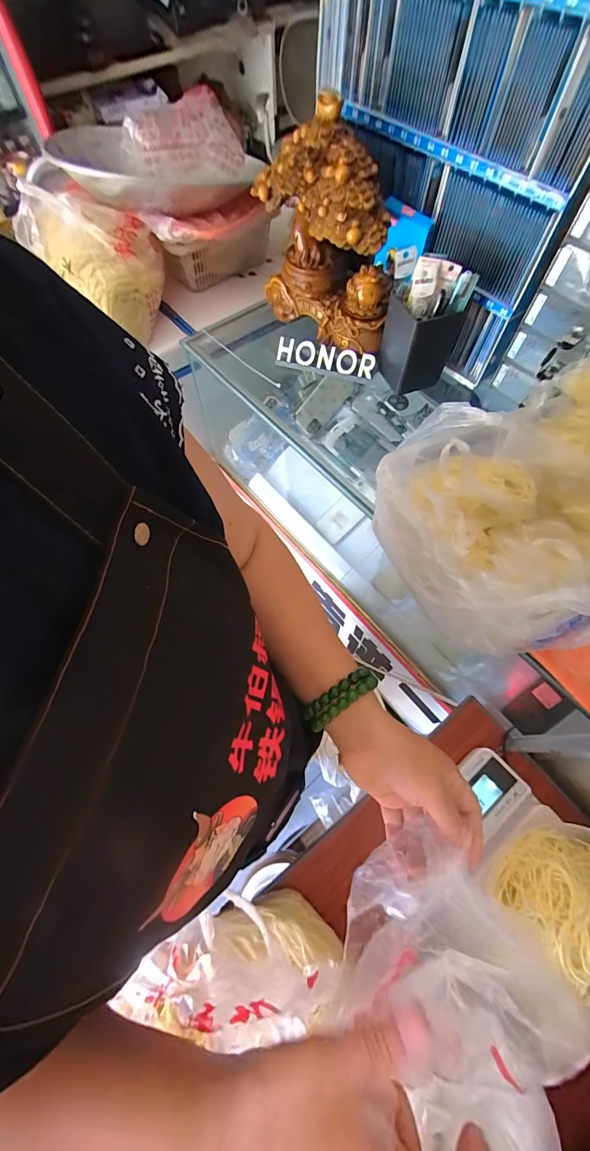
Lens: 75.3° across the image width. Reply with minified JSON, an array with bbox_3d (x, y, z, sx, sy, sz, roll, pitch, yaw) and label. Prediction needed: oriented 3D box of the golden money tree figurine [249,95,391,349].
[{"bbox_3d":[0.056,-0.533,0.615,0.106,0.238,0.251,-33,69,-14],"label":"golden money tree figurine"}]

